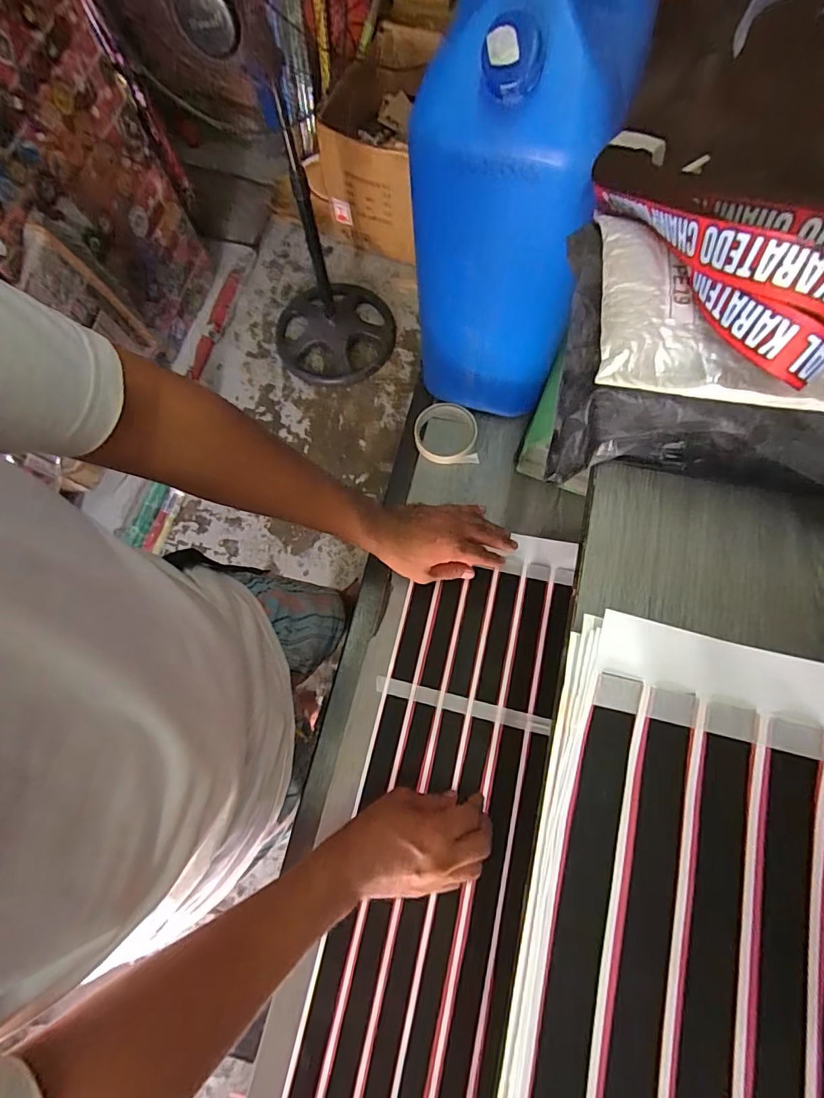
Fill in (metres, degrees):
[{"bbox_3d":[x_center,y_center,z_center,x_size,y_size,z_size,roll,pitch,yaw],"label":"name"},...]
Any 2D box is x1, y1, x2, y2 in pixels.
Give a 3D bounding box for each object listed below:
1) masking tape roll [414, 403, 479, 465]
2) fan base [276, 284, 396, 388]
[{"bbox_3d":[0.048,-0.163,0.698,0.087,0.022,0.087,0,73,1],"label":"masking tape roll"},{"bbox_3d":[-0.257,-0.759,1.708,0.421,0.072,0.405,0,73,1],"label":"fan base"}]

